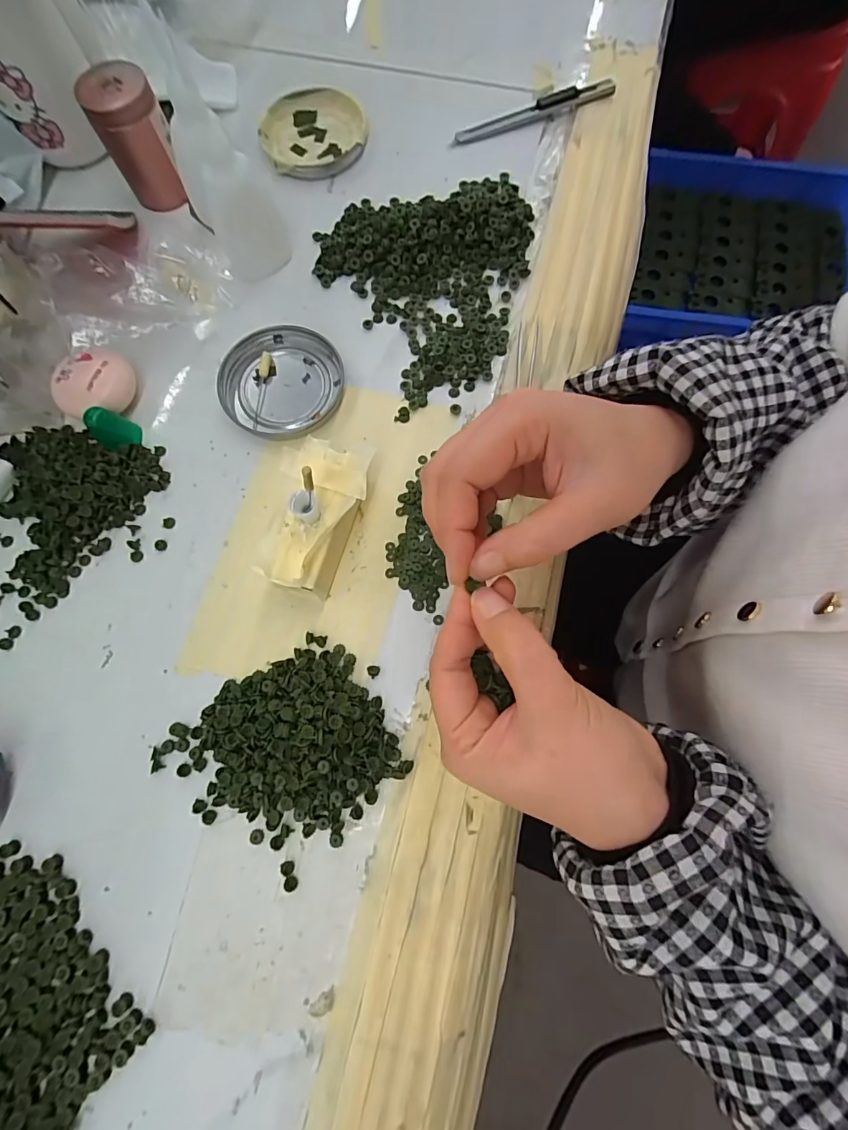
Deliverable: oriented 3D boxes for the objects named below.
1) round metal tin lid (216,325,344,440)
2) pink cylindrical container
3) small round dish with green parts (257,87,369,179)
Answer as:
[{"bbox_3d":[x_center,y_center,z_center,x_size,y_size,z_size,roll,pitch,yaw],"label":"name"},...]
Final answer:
[{"bbox_3d":[-0.093,-0.119,0.305,0.076,0.008,0.075,0,76,1],"label":"round metal tin lid"},{"bbox_3d":[-0.197,-0.294,0.320,0.044,0.059,0.045,0,76,1],"label":"pink cylindrical container"},{"bbox_3d":[-0.084,-0.332,0.358,0.078,0.007,0.078,0,76,1],"label":"small round dish with green parts"}]

